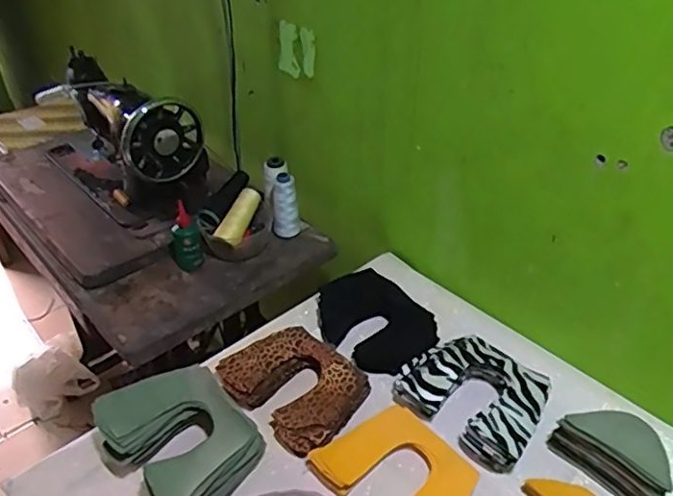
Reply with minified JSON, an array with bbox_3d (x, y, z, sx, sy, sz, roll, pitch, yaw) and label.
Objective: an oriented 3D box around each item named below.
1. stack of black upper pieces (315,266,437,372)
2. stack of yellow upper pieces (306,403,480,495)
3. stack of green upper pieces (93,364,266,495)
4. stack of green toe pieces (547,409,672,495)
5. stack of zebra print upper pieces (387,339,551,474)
[{"bbox_3d":[0.054,0.105,0.828,0.123,0.049,0.184,-27,45,-31],"label":"stack of black upper pieces"},{"bbox_3d":[0.066,0.241,0.645,0.128,0.030,0.154,-27,45,-31],"label":"stack of yellow upper pieces"},{"bbox_3d":[-0.171,0.213,0.670,0.135,0.071,0.175,-31,46,-34],"label":"stack of green upper pieces"},{"bbox_3d":[0.299,0.211,0.643,0.053,0.058,0.123,-30,46,-33],"label":"stack of green toe pieces"},{"bbox_3d":[0.167,0.171,0.716,0.165,0.043,0.135,29,46,33],"label":"stack of zebra print upper pieces"}]

